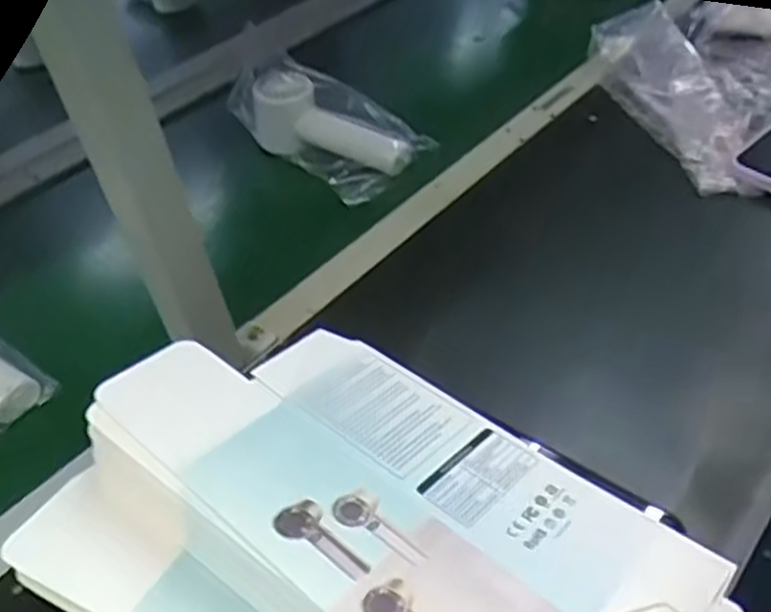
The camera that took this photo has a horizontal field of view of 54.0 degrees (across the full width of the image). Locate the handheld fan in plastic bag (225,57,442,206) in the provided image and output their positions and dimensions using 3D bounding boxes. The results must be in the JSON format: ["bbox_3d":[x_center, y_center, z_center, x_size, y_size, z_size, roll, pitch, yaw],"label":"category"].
[{"bbox_3d":[-0.057,-0.182,0.722,0.188,0.078,0.100,30,54,35],"label":"handheld fan in plastic bag"}]

